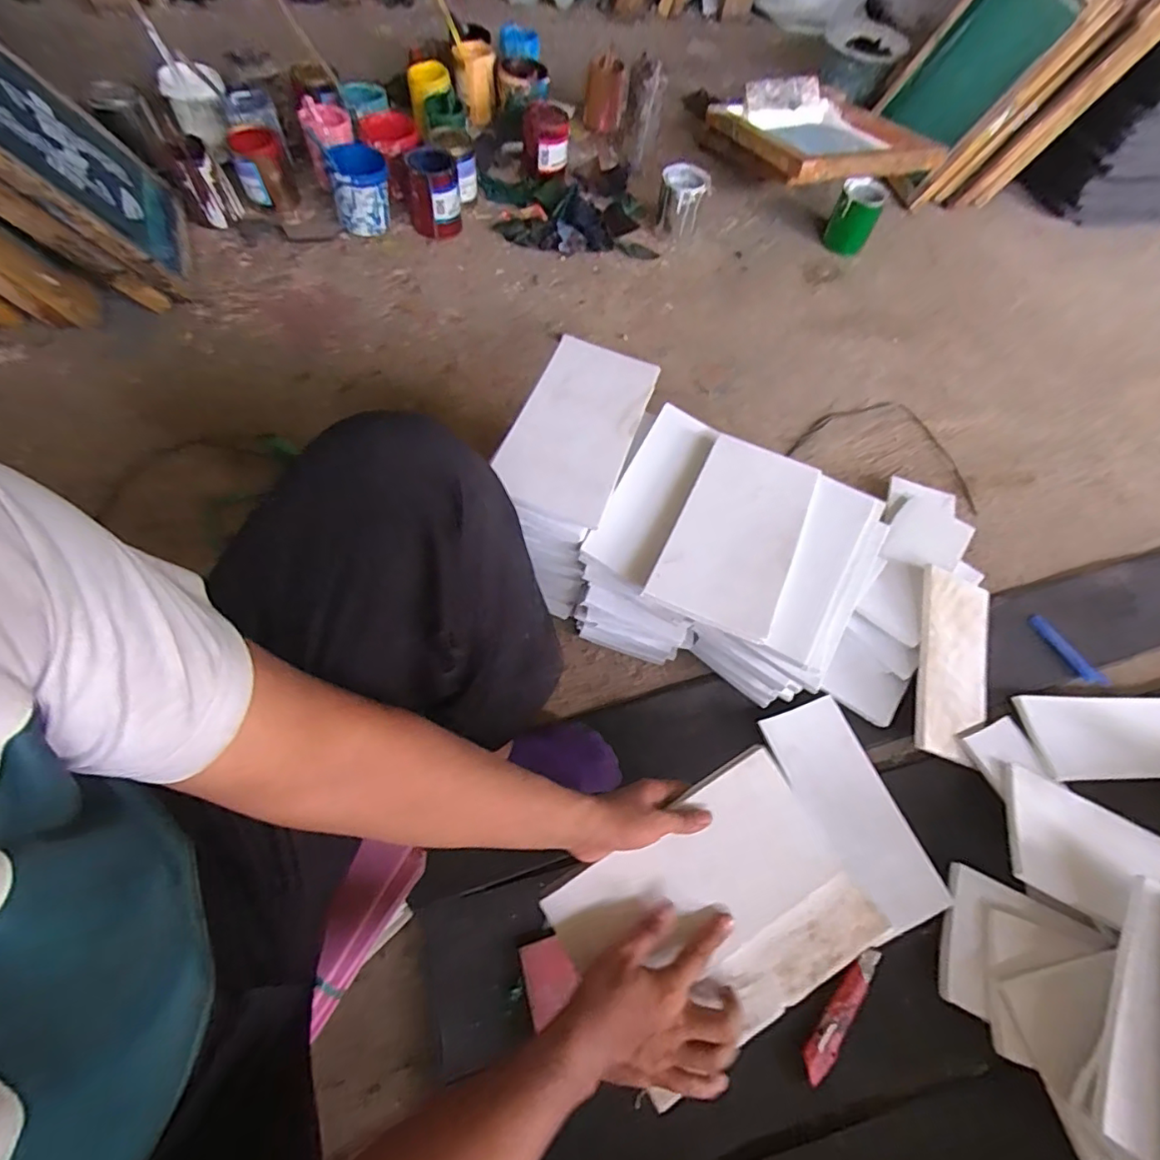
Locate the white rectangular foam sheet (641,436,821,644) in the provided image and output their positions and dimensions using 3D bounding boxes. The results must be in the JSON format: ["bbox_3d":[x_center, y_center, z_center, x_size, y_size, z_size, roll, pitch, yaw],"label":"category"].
[{"bbox_3d":[0.190,-0.061,0.664,0.141,0.015,0.259,24,65,10],"label":"white rectangular foam sheet"}]

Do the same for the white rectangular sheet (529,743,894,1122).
[{"bbox_3d":[0.128,0.320,0.534,0.263,0.024,0.196,-30,76,-9],"label":"white rectangular sheet"}]

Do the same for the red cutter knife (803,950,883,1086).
[{"bbox_3d":[0.309,0.507,0.655,0.031,0.011,0.158,38,68,16],"label":"red cutter knife"}]

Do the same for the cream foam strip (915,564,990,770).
[{"bbox_3d":[0.562,0.127,0.829,0.126,0.018,0.278,19,71,-11],"label":"cream foam strip"}]

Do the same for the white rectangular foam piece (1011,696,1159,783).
[{"bbox_3d":[0.792,0.229,0.818,0.250,0.018,0.120,-3,62,3],"label":"white rectangular foam piece"}]

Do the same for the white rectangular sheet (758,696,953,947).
[{"bbox_3d":[0.365,0.305,0.750,0.125,0.009,0.284,-14,59,-15],"label":"white rectangular sheet"}]

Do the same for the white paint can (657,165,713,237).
[{"bbox_3d":[0.243,-0.889,1.310,0.108,0.121,0.113,2,63,-4],"label":"white paint can"}]

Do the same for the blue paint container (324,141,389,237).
[{"bbox_3d":[-0.477,-0.857,1.219,0.123,0.123,0.137,-13,65,-12],"label":"blue paint container"}]

